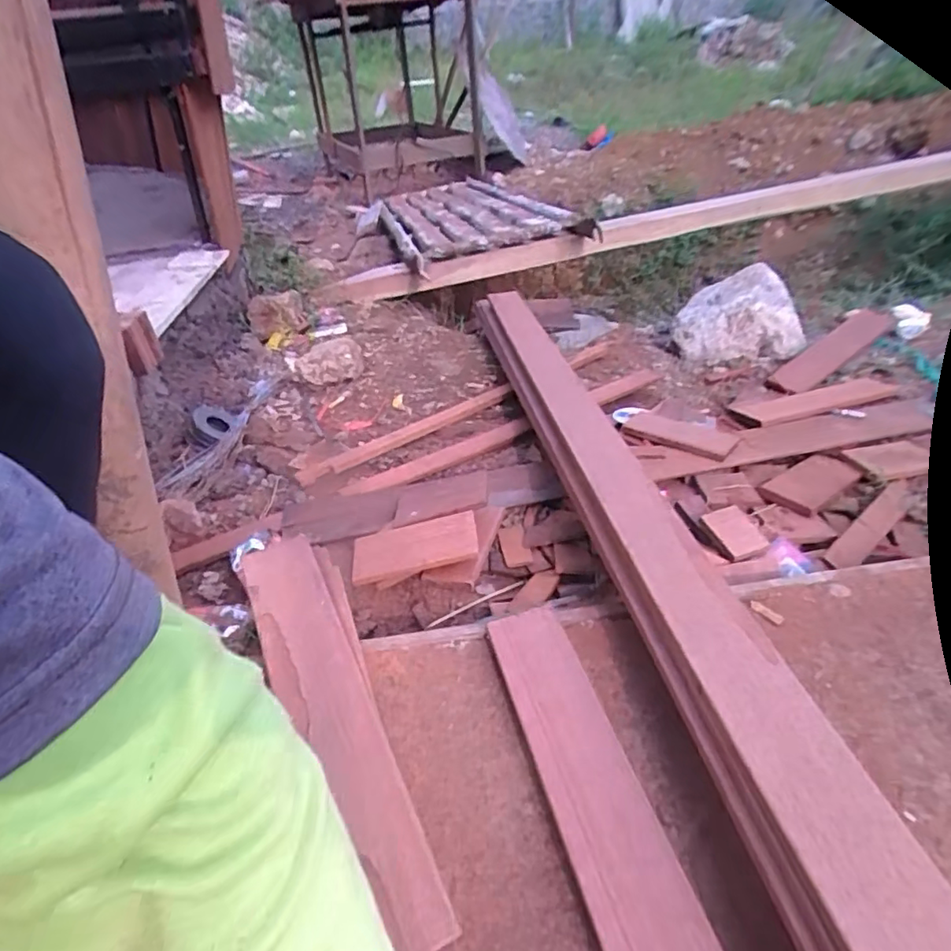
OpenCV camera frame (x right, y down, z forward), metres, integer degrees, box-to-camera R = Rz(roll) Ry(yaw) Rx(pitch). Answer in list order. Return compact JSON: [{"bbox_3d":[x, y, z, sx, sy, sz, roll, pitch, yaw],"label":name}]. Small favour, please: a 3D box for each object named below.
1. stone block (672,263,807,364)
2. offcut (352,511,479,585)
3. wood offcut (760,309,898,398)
[{"bbox_3d":[0.489,-0.304,1.082,0.225,0.147,0.125,2,36,9],"label":"stone block"},{"bbox_3d":[-0.070,0.084,0.669,0.144,0.018,0.064,-13,42,6],"label":"offcut"},{"bbox_3d":[0.632,-0.221,1.029,0.284,0.022,0.068,-33,43,-14],"label":"wood offcut"}]

